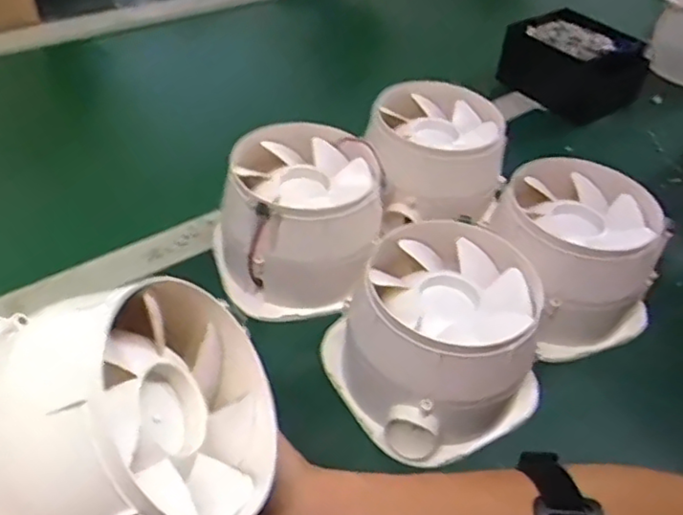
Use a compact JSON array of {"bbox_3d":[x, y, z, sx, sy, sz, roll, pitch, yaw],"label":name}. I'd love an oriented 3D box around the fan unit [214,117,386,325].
[{"bbox_3d":[-0.032,-0.031,0.521,0.128,0.093,0.131,3,42,-4],"label":"fan unit"}]

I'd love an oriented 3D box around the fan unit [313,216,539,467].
[{"bbox_3d":[0.066,0.052,0.453,0.128,0.097,0.133,-20,48,-27],"label":"fan unit"}]

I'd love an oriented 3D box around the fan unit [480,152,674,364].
[{"bbox_3d":[0.184,-0.003,0.534,0.122,0.098,0.137,-18,48,-25],"label":"fan unit"}]

